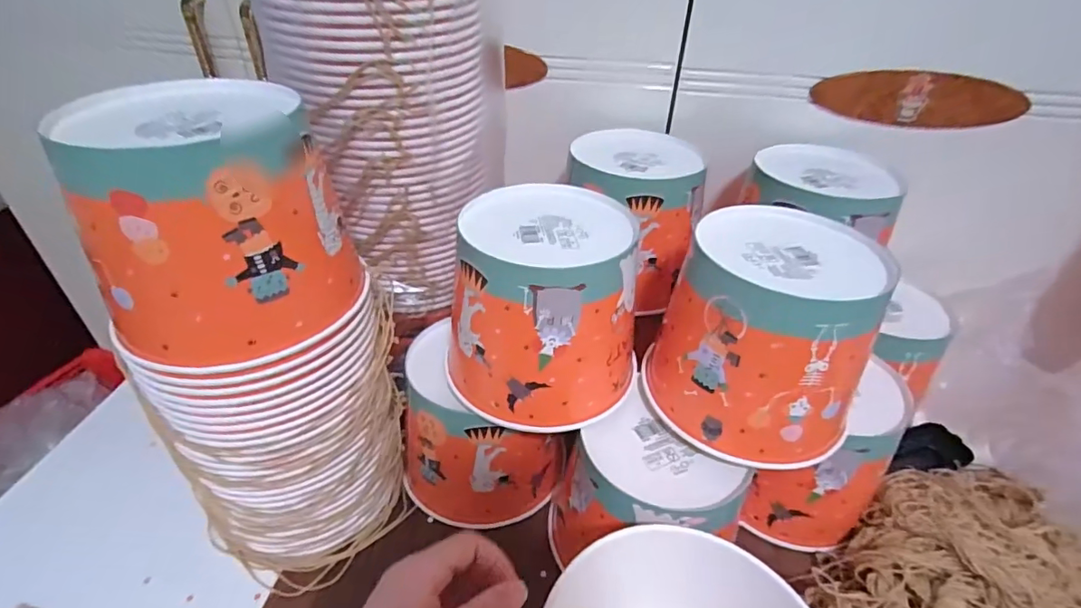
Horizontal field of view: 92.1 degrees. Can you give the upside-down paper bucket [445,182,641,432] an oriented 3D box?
[{"bbox_3d":[0.009,-0.003,0.415,0.139,0.130,0.145,4,38,3],"label":"upside-down paper bucket"}]

